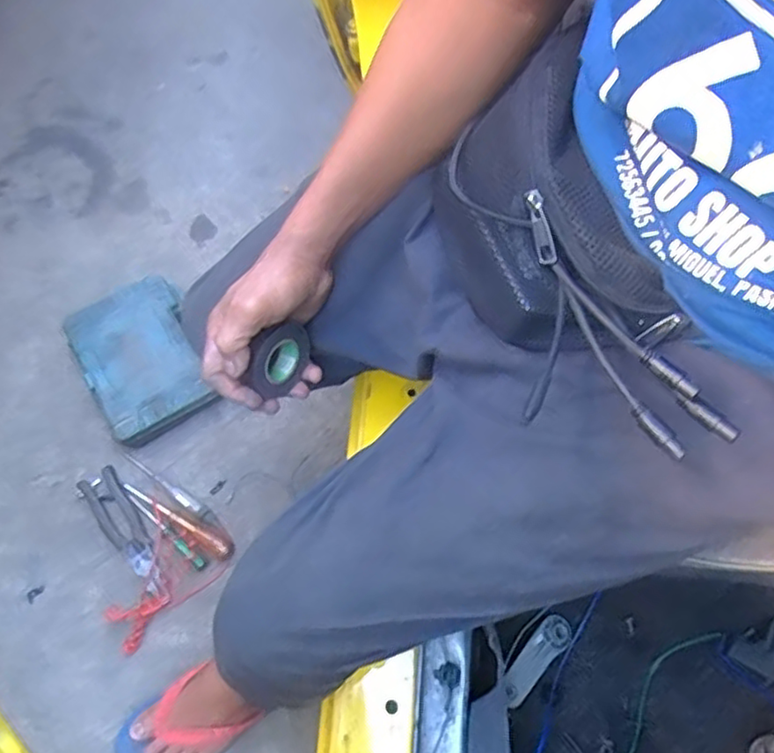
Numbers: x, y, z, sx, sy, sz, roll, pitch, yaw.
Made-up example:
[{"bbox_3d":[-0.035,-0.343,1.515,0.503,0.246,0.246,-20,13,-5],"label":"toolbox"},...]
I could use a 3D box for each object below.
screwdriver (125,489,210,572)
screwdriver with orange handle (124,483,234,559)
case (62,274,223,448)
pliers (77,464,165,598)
[{"bbox_3d":[-0.321,0.214,0.932,0.167,0.025,0.018,39,74,16],"label":"screwdriver"},{"bbox_3d":[-0.304,0.204,0.936,0.195,0.024,0.026,28,71,13],"label":"screwdriver with orange handle"},{"bbox_3d":[-0.377,-0.029,1.024,0.188,0.059,0.241,-30,69,-10],"label":"case"},{"bbox_3d":[-0.381,0.225,0.940,0.055,0.016,0.205,-33,70,-11],"label":"pliers"}]

